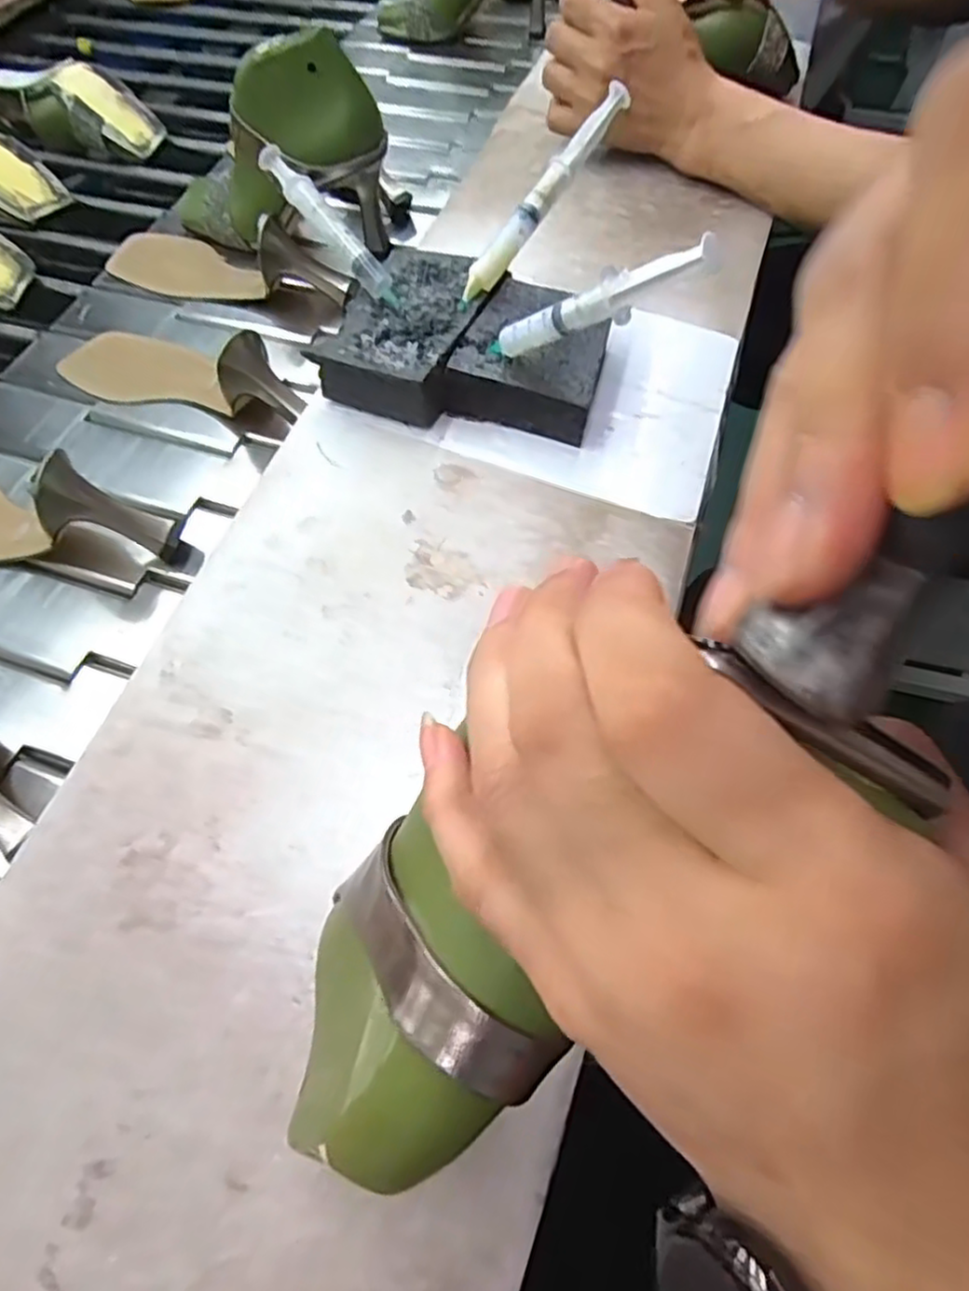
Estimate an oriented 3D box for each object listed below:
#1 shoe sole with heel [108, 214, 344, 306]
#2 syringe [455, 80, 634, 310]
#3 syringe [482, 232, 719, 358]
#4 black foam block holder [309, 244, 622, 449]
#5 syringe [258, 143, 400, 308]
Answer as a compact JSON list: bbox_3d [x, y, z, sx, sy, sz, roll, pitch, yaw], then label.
[{"bbox_3d":[-0.218,-0.334,0.583,0.233,0.056,0.075,15,61,11],"label":"shoe sole with heel"},{"bbox_3d":[0.033,-0.270,0.424,0.014,0.017,0.149,44,99,24],"label":"syringe"},{"bbox_3d":[0.053,-0.172,0.356,0.148,0.022,0.012,3,50,50],"label":"syringe"},{"bbox_3d":[-0.006,-0.190,0.438,0.161,0.040,0.118,14,61,10],"label":"black foam block holder"},{"bbox_3d":[-0.096,-0.263,0.432,0.014,0.019,0.121,-43,93,-20],"label":"syringe"}]

